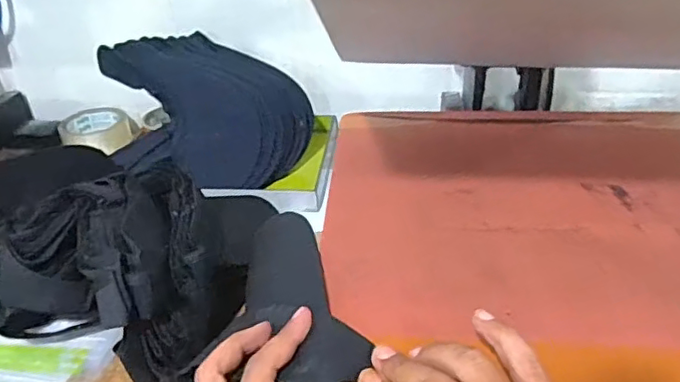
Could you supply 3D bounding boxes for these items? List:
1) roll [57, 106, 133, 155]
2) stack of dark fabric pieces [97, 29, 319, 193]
[{"bbox_3d":[-0.380,-0.095,0.936,0.098,0.042,0.098,-14,34,-16],"label":"roll"},{"bbox_3d":[-0.169,-0.114,0.808,0.221,0.174,0.130,14,37,24],"label":"stack of dark fabric pieces"}]

